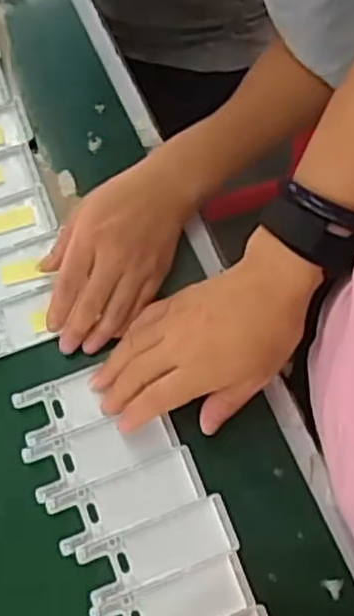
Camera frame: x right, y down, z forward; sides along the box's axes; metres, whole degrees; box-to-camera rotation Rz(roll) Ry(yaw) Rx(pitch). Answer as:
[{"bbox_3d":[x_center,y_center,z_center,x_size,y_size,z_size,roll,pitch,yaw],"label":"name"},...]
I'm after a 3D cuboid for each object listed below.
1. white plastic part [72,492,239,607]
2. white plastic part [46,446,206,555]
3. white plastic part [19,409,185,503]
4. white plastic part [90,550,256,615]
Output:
[{"bbox_3d":[-0.013,0.164,0.500,0.103,0.004,0.039,-20,77,-5],"label":"white plastic part"},{"bbox_3d":[-0.035,0.132,0.508,0.103,0.005,0.039,-22,77,-5],"label":"white plastic part"},{"bbox_3d":[-0.053,0.098,0.514,0.103,0.010,0.038,-21,77,-5],"label":"white plastic part"},{"bbox_3d":[-0.002,0.201,0.491,0.103,0.004,0.039,-21,77,-5],"label":"white plastic part"}]

